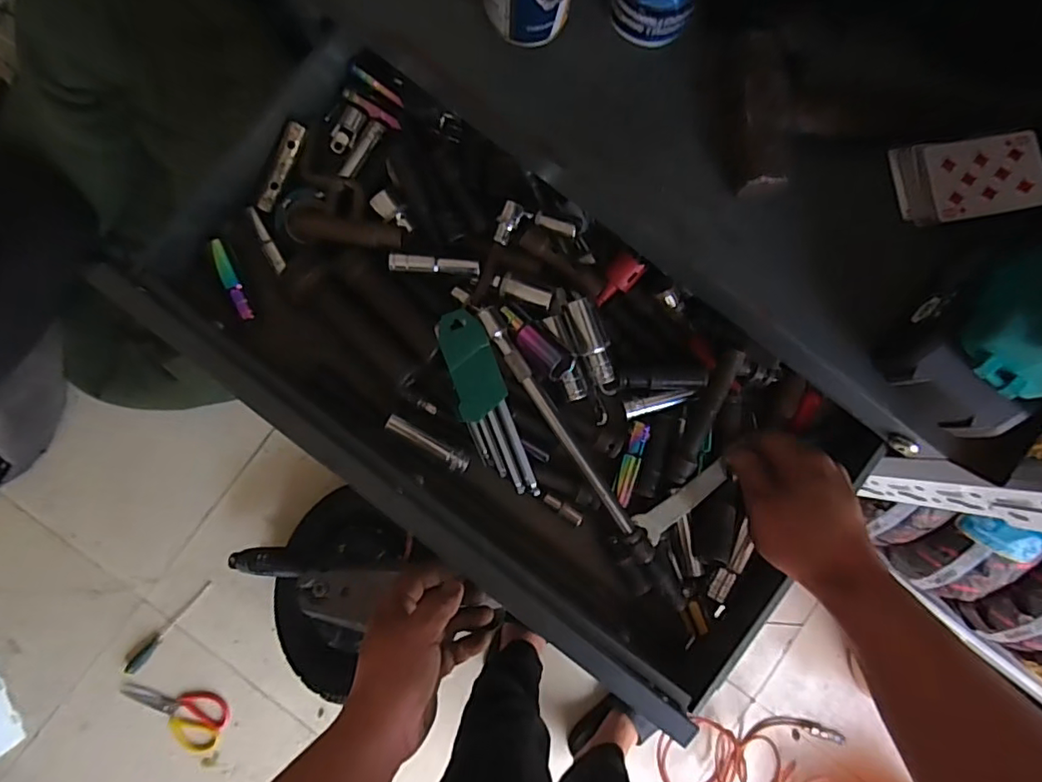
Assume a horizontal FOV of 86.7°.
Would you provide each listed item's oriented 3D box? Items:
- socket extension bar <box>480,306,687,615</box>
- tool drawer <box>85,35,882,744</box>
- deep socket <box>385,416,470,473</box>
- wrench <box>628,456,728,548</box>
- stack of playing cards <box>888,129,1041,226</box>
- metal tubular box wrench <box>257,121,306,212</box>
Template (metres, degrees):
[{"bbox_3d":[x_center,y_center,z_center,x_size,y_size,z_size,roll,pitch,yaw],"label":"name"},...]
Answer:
[{"bbox_3d":[0.048,0.063,0.486,0.029,0.024,0.305,-33,87,-4],"label":"socket extension bar"},{"bbox_3d":[-0.018,-0.016,0.488,0.593,0.078,0.331,38,85,1],"label":"tool drawer"},{"bbox_3d":[-0.082,0.047,0.485,0.078,0.013,0.015,30,85,0],"label":"deep socket"},{"bbox_3d":[0.144,0.097,0.489,0.091,0.009,0.027,-39,88,1],"label":"wrench"},{"bbox_3d":[0.338,-0.160,0.416,0.097,0.023,0.061,-10,86,-3],"label":"stack of playing cards"},{"bbox_3d":[-0.220,-0.205,0.507,0.014,0.011,0.084,32,106,1],"label":"metal tubular box wrench"}]

